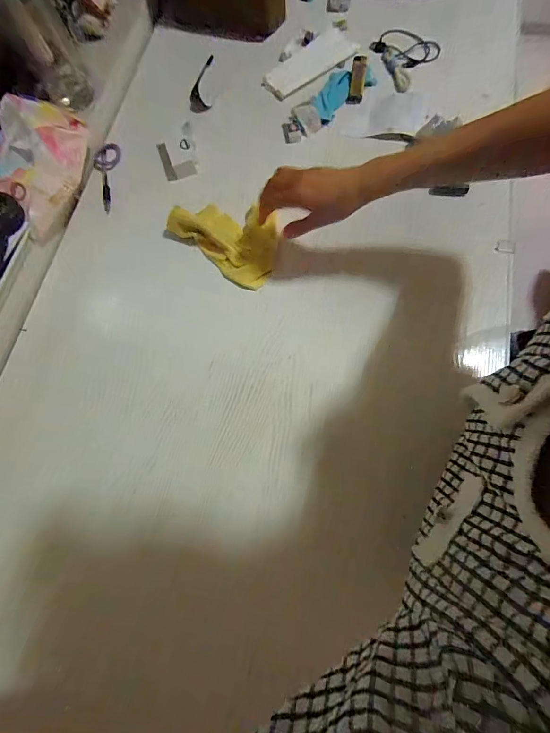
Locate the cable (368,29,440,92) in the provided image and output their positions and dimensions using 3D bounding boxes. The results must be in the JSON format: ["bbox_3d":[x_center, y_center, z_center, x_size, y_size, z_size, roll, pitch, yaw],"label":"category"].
[{"bbox_3d":[0.223,-0.563,0.575,0.108,0.012,0.114,38,84,13],"label":"cable"}]

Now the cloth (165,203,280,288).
[{"bbox_3d":[-0.070,-0.202,0.490,0.169,0.034,0.107,33,80,9],"label":"cloth"}]

